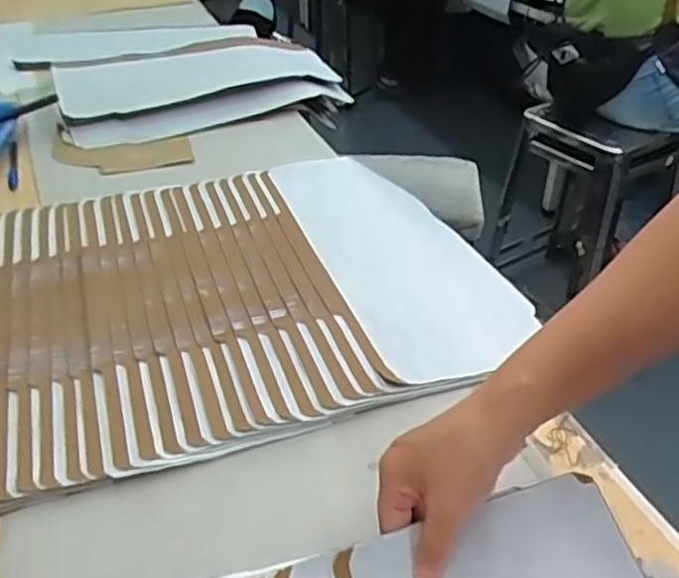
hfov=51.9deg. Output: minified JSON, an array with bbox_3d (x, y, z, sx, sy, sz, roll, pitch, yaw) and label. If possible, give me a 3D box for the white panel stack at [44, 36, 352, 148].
[{"bbox_3d":[-0.222,-0.336,1.113,0.428,0.049,0.289,-13,38,-13],"label":"white panel stack"}]

